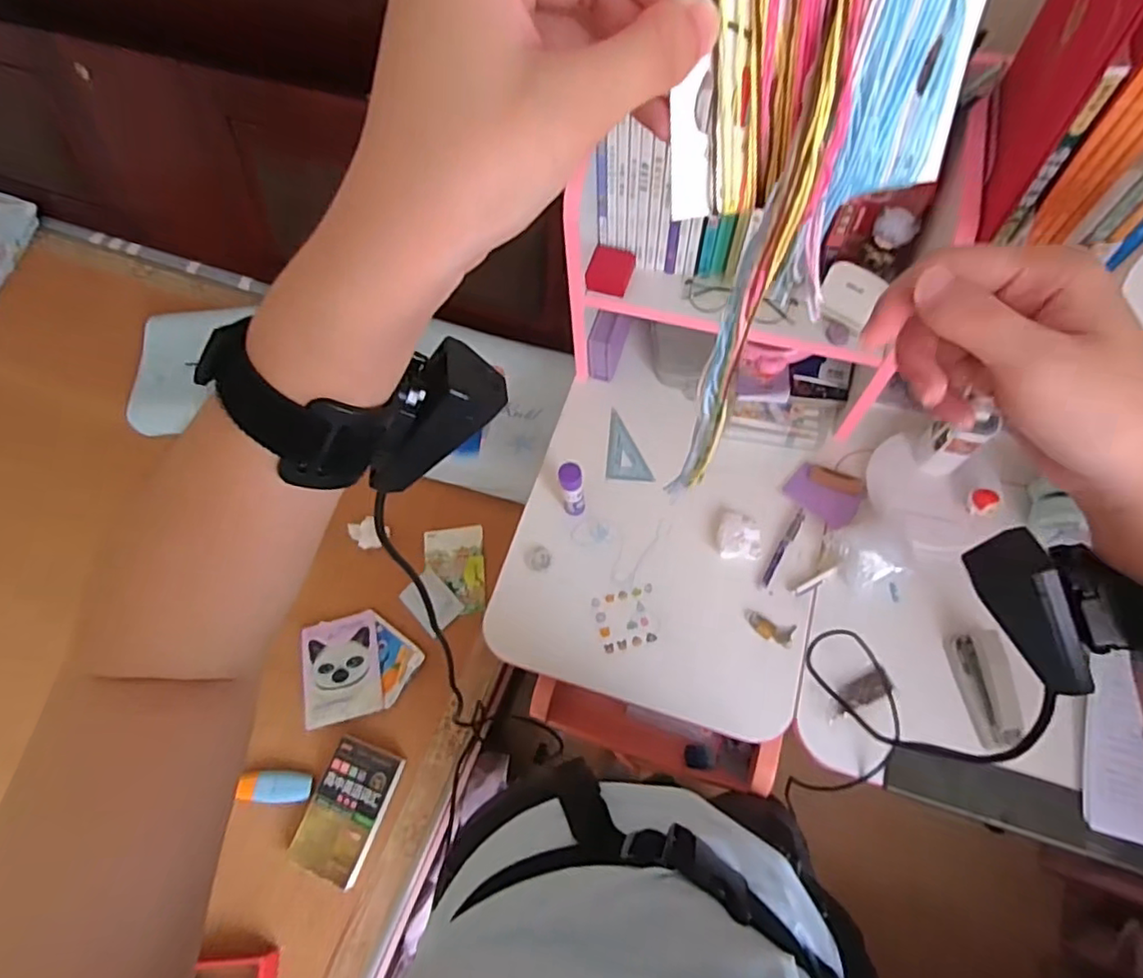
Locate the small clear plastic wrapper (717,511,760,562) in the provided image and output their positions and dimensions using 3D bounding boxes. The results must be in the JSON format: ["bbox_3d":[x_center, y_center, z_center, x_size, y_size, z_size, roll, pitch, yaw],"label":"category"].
[{"bbox_3d":[0.227,0.065,0.817,0.056,0.010,0.064,6,66,6],"label":"small clear plastic wrapper"}]

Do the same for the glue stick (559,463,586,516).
[{"bbox_3d":[0.002,0.004,0.808,0.028,0.113,0.031,-13,66,-3],"label":"glue stick"}]

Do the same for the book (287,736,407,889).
[{"bbox_3d":[-0.320,0.455,0.863,0.106,0.017,0.171,19,68,11],"label":"book"}]

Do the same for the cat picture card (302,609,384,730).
[{"bbox_3d":[-0.361,0.282,0.956,0.119,0.010,0.159,-14,66,-3],"label":"cat picture card"}]

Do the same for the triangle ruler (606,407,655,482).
[{"bbox_3d":[0.088,-0.063,0.891,0.066,0.004,0.105,4,78,5],"label":"triangle ruler"}]

